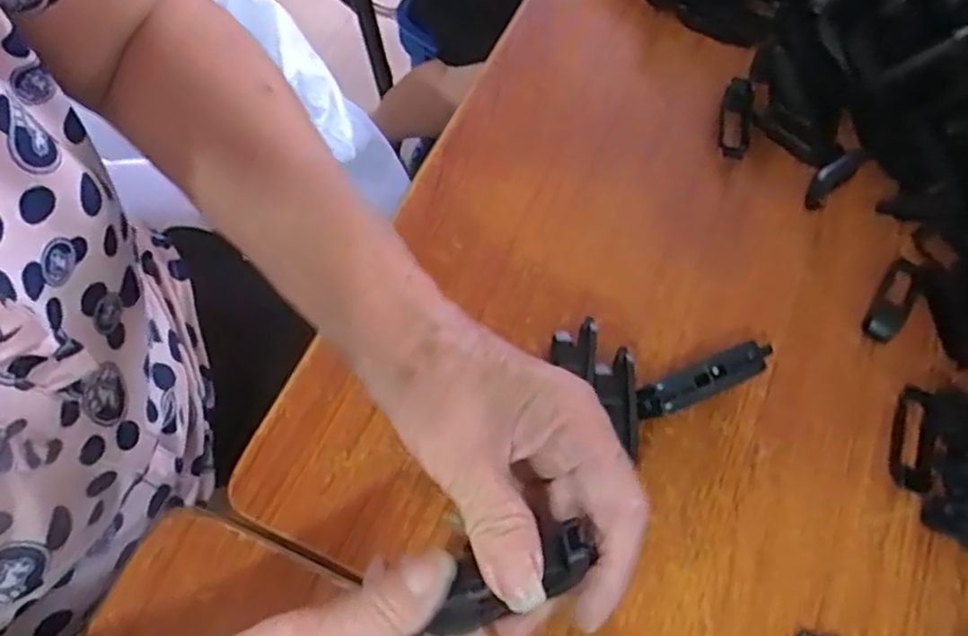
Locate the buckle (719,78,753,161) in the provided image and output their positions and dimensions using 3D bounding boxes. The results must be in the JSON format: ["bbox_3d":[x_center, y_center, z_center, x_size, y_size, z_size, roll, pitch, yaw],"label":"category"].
[{"bbox_3d":[0.160,-0.125,0.422,0.017,0.012,0.058,12,66,5],"label":"buckle"}]

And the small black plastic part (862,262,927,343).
[{"bbox_3d":[0.230,-0.010,0.372,0.019,0.008,0.054,32,69,13],"label":"small black plastic part"}]

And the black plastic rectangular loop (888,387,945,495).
[{"bbox_3d":[0.219,0.060,0.339,0.016,0.013,0.057,21,67,9],"label":"black plastic rectangular loop"}]

